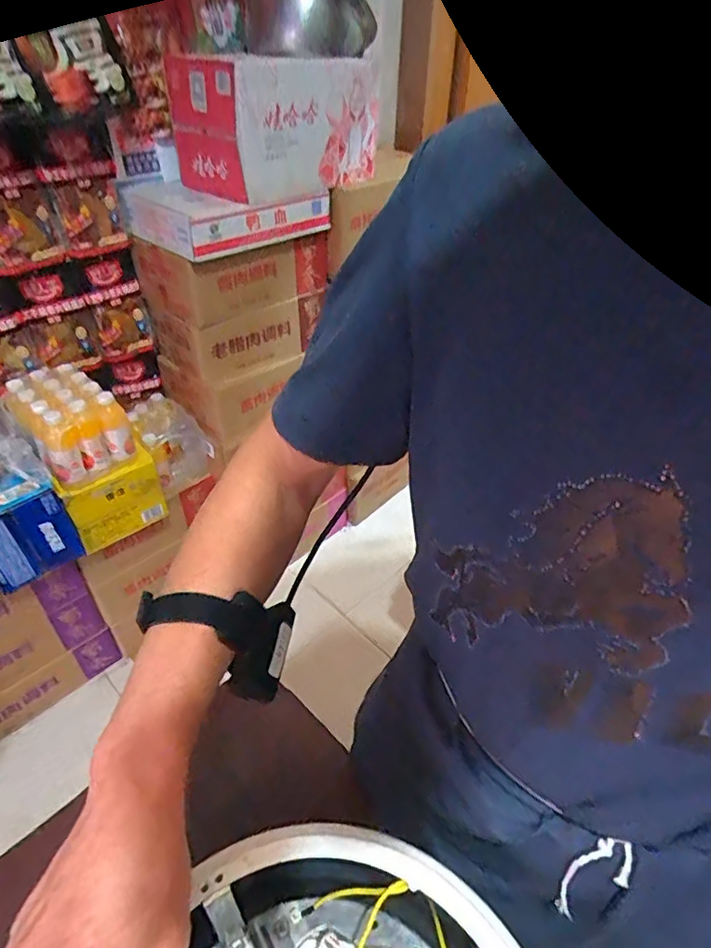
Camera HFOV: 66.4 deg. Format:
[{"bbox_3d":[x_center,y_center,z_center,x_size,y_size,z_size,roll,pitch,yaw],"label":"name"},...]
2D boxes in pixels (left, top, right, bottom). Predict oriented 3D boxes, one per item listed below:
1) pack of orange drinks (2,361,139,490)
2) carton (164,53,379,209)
[{"bbox_3d":[-0.600,-0.114,1.135,0.179,0.136,0.207,-31,49,-32],"label":"pack of orange drinks"},{"bbox_3d":[-0.168,-0.763,1.184,0.399,0.225,0.231,-30,48,-32],"label":"carton"}]

